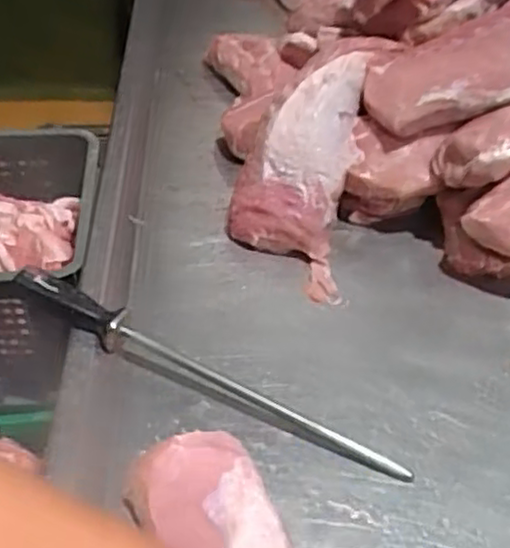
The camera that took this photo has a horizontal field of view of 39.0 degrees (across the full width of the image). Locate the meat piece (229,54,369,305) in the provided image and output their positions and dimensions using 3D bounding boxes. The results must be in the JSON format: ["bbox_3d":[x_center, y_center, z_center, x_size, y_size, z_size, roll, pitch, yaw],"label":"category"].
[{"bbox_3d":[0.058,-0.136,0.866,0.142,0.065,0.329,12,68,10],"label":"meat piece"}]

